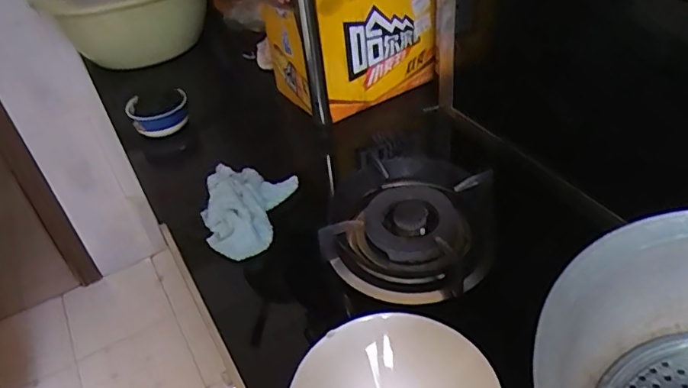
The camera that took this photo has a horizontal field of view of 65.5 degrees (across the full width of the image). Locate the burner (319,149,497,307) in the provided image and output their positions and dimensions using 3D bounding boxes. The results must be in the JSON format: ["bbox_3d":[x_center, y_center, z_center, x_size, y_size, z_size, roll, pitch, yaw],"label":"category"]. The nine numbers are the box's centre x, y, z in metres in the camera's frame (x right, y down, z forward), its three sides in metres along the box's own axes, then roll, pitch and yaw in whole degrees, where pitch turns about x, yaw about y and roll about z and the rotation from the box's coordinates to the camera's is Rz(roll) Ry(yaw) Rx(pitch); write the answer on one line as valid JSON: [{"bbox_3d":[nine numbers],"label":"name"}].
[{"bbox_3d":[0.088,0.038,0.711,0.215,0.083,0.205,4,42,12],"label":"burner"}]

